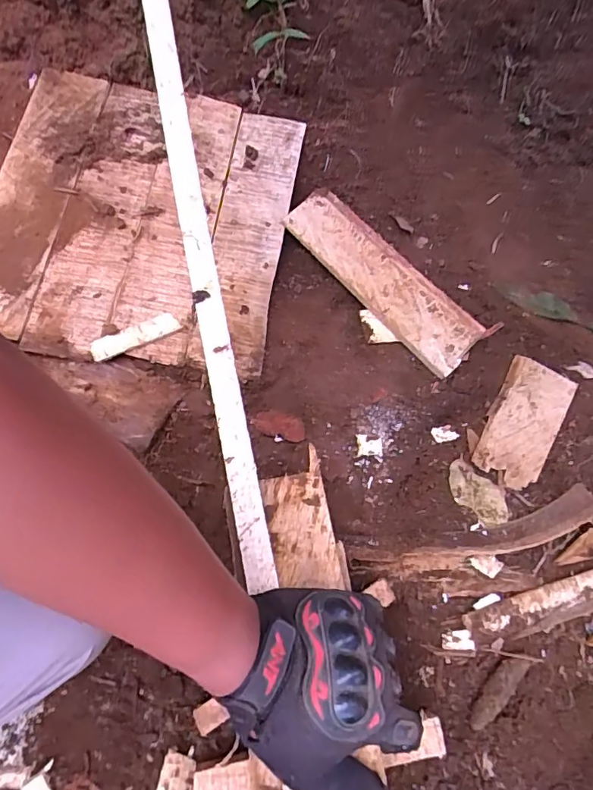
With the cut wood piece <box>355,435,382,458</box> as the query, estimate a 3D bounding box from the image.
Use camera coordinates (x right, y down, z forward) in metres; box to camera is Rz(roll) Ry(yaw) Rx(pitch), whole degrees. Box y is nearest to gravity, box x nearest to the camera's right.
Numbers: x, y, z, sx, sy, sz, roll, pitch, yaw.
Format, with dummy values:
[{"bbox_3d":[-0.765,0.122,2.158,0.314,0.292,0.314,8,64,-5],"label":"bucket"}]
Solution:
[{"bbox_3d":[0.077,0.055,0.547,0.028,0.006,0.025,3,52,0],"label":"cut wood piece"}]

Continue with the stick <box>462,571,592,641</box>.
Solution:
[{"bbox_3d":[0.262,0.195,0.490,0.213,0.011,0.034,-12,54,-12],"label":"stick"}]

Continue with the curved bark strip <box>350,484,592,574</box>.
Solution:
[{"bbox_3d":[0.179,0.142,0.498,0.253,0.032,0.039,-14,54,-13],"label":"curved bark strip"}]

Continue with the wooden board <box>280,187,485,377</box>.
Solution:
[{"bbox_3d":[0.104,-0.145,0.633,0.082,0.017,0.274,-44,80,-10],"label":"wooden board"}]

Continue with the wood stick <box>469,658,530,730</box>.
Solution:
[{"bbox_3d":[0.170,0.252,0.436,0.018,0.017,0.068,38,60,24],"label":"wood stick"}]

